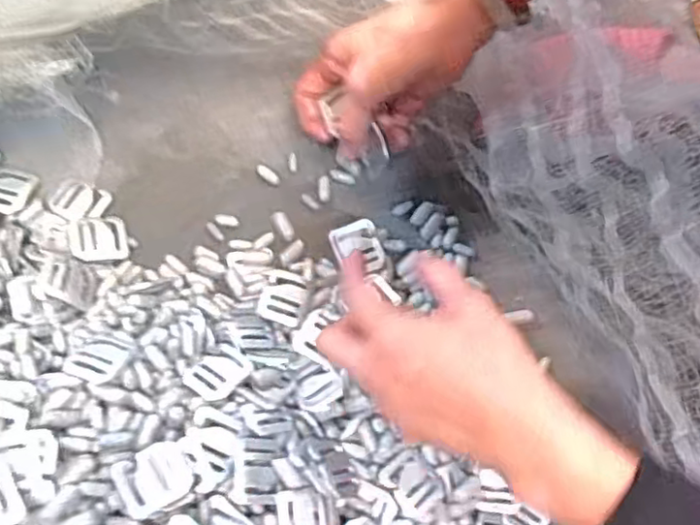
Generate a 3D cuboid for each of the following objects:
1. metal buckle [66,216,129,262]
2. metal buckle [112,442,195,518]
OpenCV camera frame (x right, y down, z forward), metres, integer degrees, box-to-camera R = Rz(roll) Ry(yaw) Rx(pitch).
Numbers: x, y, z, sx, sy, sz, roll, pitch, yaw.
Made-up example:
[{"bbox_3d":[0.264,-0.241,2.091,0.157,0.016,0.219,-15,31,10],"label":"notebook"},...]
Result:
[{"bbox_3d":[-0.166,-0.015,0.427,0.034,0.011,0.030,-11,77,-2],"label":"metal buckle"},{"bbox_3d":[-0.100,0.111,0.335,0.036,0.005,0.031,-18,65,-31],"label":"metal buckle"}]

